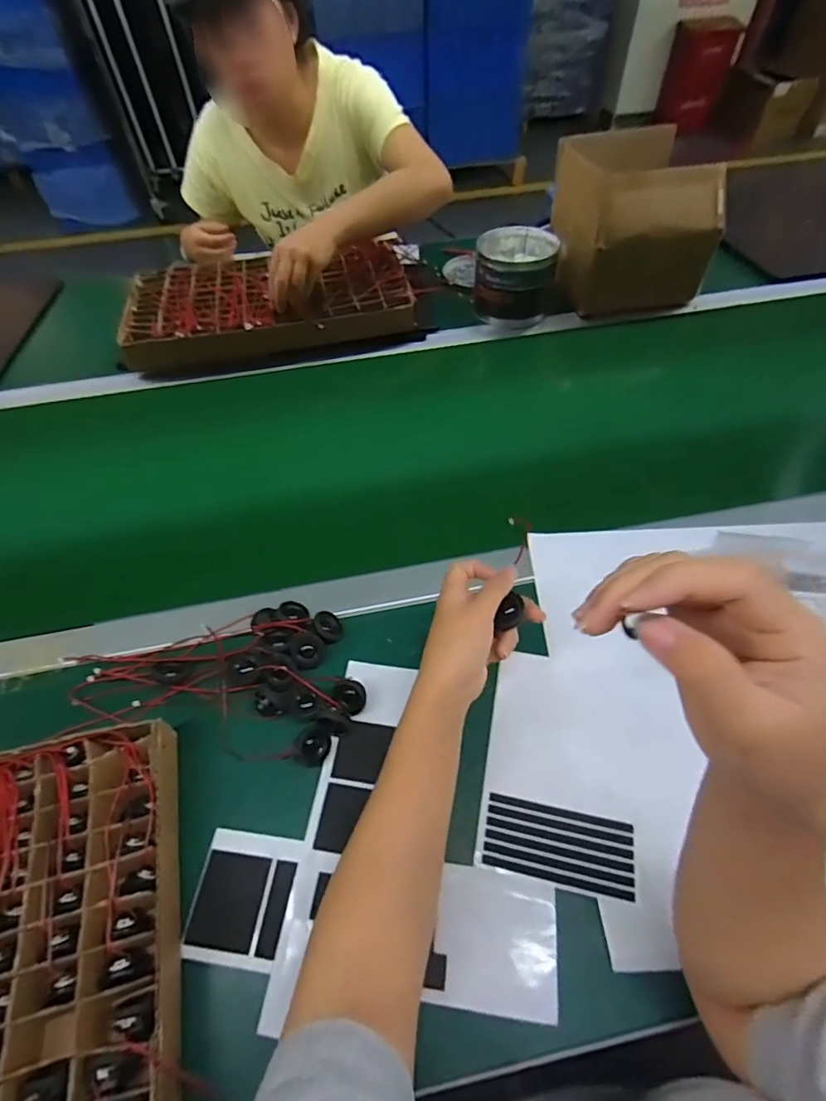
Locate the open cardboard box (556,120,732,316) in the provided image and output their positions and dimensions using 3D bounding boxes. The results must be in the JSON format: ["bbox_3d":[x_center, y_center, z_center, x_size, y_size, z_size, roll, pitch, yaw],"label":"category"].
[{"bbox_3d":[0.342,-0.521,0.821,0.218,0.194,0.202,-5,54,-1],"label":"open cardboard box"}]

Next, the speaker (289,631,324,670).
[{"bbox_3d":[-0.100,0.095,0.484,0.030,0.010,0.034,-27,77,-16],"label":"speaker"}]

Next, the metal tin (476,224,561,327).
[{"bbox_3d":[0.161,-0.438,0.810,0.124,0.101,0.149,11,55,10],"label":"metal tin"}]

